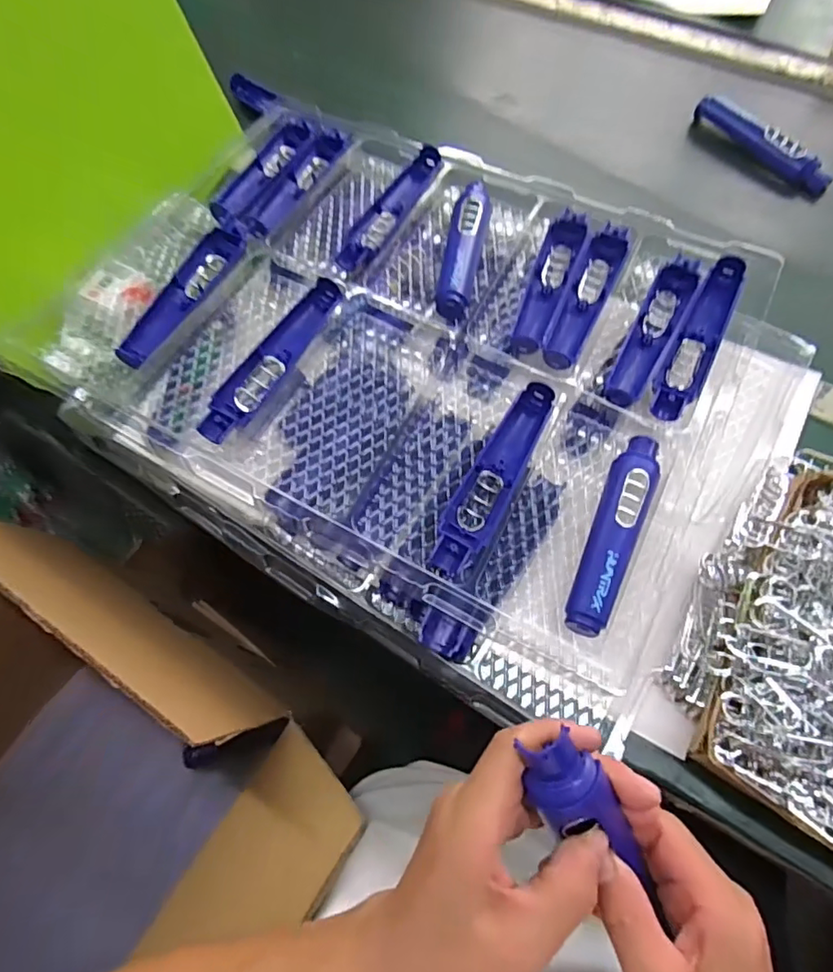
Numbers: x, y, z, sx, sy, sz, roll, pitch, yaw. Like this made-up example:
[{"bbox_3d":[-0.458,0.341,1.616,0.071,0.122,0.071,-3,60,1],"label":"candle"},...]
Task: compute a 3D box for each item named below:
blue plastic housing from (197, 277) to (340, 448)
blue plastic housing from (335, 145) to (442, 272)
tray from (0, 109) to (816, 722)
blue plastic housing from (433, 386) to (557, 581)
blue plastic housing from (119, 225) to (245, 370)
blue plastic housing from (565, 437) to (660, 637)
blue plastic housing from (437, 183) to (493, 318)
[{"bbox_3d":[-0.122,-0.110,0.476,0.031,0.019,0.177,26,72,14],"label":"blue plastic housing"},{"bbox_3d":[-0.027,-0.275,0.552,0.038,0.029,0.178,24,71,13],"label":"blue plastic housing"},{"bbox_3d":[0.001,-0.142,0.506,0.589,0.056,0.450,31,72,9],"label":"tray"},{"bbox_3d":[0.061,-0.009,0.446,0.034,0.017,0.176,26,72,14],"label":"blue plastic housing"},{"bbox_3d":[-0.211,-0.168,0.492,0.039,0.014,0.155,27,72,14],"label":"blue plastic housing"},{"bbox_3d":[0.157,0.033,0.437,0.036,0.030,0.176,23,71,13],"label":"blue plastic housing"},{"bbox_3d":[0.047,-0.236,0.536,0.035,0.032,0.179,10,69,8],"label":"blue plastic housing"}]

